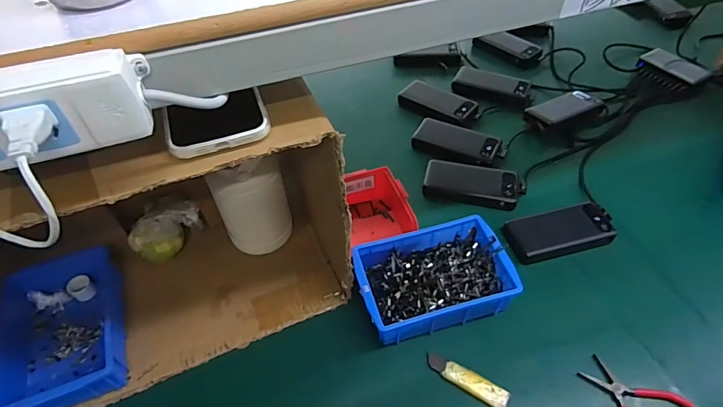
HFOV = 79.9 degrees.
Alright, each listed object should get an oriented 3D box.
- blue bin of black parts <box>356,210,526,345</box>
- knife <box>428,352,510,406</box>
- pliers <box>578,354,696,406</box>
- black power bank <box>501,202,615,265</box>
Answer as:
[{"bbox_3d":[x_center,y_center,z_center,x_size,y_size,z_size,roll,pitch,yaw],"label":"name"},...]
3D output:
[{"bbox_3d":[0.097,0.103,0.609,0.199,0.063,0.137,-13,50,-9],"label":"blue bin of black parts"},{"bbox_3d":[0.133,0.222,0.546,0.105,0.008,0.025,25,55,22],"label":"knife"},{"bbox_3d":[0.325,0.240,0.525,0.101,0.007,0.112,-34,56,-24],"label":"pliers"},{"bbox_3d":[0.314,0.042,0.670,0.162,0.031,0.072,-12,50,-7],"label":"black power bank"}]

